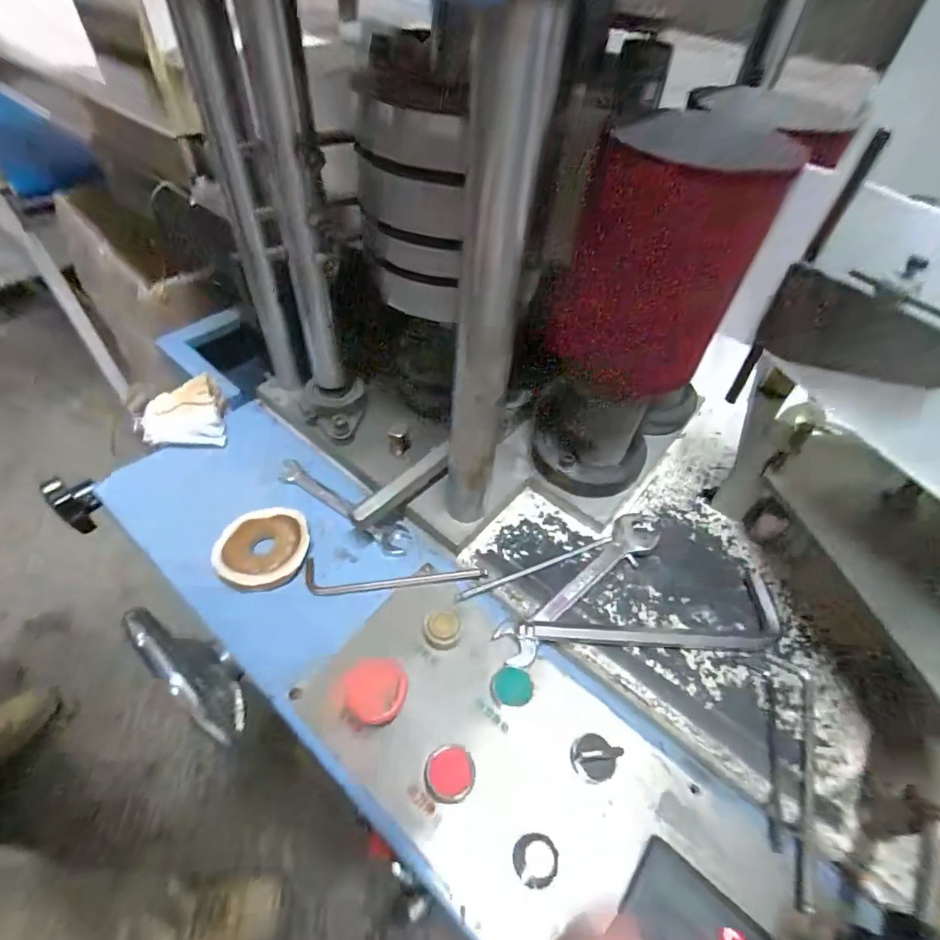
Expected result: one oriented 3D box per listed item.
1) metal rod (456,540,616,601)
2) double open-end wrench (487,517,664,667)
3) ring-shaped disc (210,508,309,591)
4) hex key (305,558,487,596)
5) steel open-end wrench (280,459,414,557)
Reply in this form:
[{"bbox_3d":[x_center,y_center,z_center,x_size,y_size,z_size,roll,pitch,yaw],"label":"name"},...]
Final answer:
[{"bbox_3d":[0.056,0.081,0.392,0.140,0.004,0.006,-16,53,-17],"label":"metal rod"},{"bbox_3d":[0.092,0.089,0.385,0.177,0.010,0.033,-32,59,-27],"label":"double open-end wrench"},{"bbox_3d":[-0.167,0.062,0.384,0.071,0.016,0.074,2,50,-2],"label":"ring-shaped disc"},{"bbox_3d":[-0.059,0.084,0.381,0.142,0.004,0.027,-1,50,-5],"label":"hex key"},{"bbox_3d":[-0.116,0.030,0.420,0.149,0.006,0.026,28,53,18],"label":"steel open-end wrench"}]

